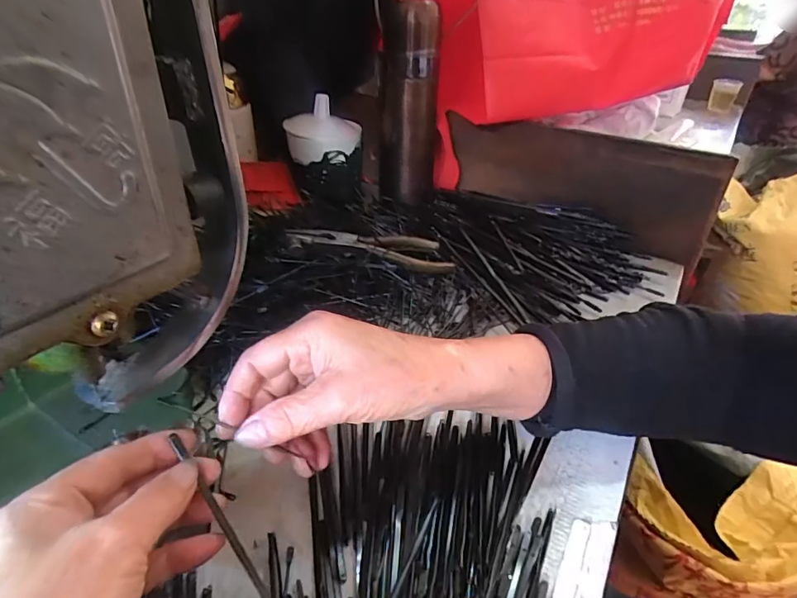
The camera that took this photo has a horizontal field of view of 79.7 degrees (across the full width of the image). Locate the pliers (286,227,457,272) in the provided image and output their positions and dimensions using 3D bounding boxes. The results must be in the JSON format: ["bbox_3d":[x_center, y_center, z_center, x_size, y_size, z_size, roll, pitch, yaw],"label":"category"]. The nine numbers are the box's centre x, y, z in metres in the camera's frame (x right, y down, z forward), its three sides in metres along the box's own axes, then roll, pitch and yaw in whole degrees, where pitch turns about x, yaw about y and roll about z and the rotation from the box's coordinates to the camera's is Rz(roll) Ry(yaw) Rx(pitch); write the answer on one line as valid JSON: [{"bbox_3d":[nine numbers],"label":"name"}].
[{"bbox_3d":[-0.022,-0.049,0.433,0.159,0.011,0.047,7,35,-32],"label":"pliers"}]

